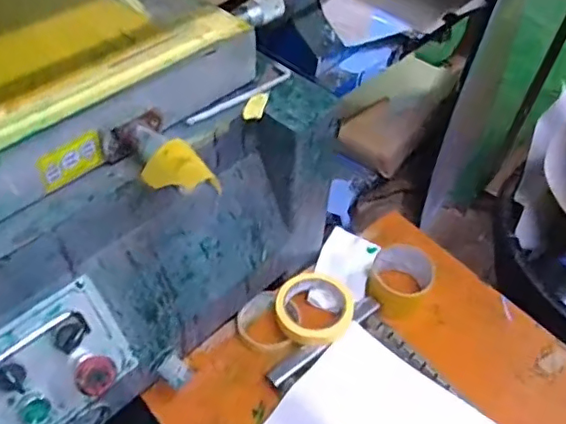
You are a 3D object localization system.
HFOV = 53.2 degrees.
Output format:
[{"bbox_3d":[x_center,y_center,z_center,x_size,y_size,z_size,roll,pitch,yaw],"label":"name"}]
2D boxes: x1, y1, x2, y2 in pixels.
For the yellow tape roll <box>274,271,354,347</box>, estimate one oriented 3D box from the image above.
[{"bbox_3d":[0.042,0.125,0.739,0.099,0.027,0.105,2,48,-3],"label":"yellow tape roll"}]

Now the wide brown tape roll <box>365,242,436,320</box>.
[{"bbox_3d":[0.155,0.099,0.767,0.080,0.068,0.090,25,51,17],"label":"wide brown tape roll"}]

